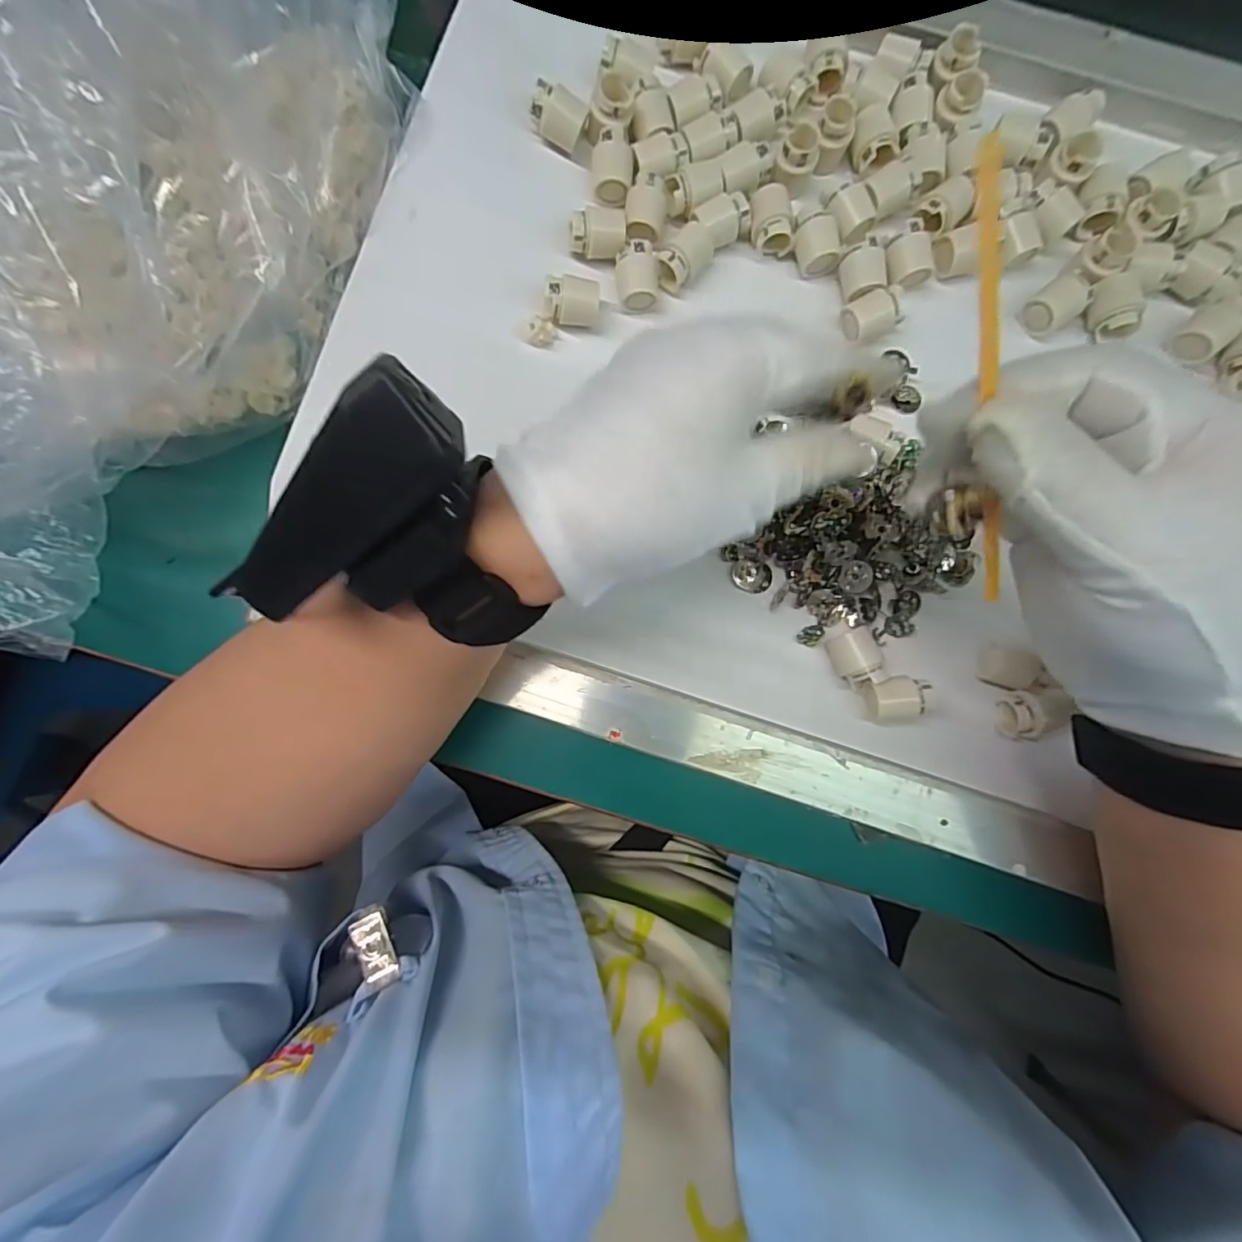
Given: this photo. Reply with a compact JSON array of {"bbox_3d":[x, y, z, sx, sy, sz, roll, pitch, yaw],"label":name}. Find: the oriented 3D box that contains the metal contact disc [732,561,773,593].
[{"bbox_3d":[0.065,-0.022,0.269,0.020,0.007,0.015,3,84,-2],"label":"metal contact disc"}]

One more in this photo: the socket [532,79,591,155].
[{"bbox_3d":[-0.031,-0.251,0.273,0.025,0.022,0.017,14,44,-15],"label":"socket"}]

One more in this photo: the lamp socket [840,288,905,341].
[{"bbox_3d":[0.123,-0.151,0.274,0.025,0.019,0.021,-26,86,-4],"label":"lamp socket"}]

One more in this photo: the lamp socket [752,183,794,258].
[{"bbox_3d":[0.076,-0.203,0.279,0.020,0.019,0.030,-7,85,-3],"label":"lamp socket"}]

